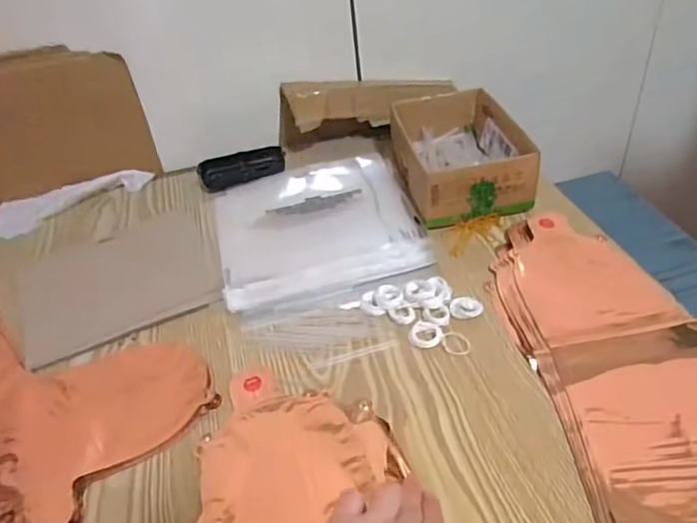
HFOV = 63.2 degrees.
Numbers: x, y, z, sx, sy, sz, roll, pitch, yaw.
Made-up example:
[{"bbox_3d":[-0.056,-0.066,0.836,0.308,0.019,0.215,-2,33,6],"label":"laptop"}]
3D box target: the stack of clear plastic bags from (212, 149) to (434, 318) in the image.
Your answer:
[{"bbox_3d":[-0.035,-0.042,0.634,0.217,0.010,0.245,-11,41,-5],"label":"stack of clear plastic bags"}]

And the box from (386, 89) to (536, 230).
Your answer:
[{"bbox_3d":[0.131,-0.132,0.673,0.129,0.066,0.197,-9,41,-1],"label":"box"}]

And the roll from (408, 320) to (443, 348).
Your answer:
[{"bbox_3d":[0.068,0.064,0.498,0.029,0.005,0.027,-4,41,4],"label":"roll"}]

